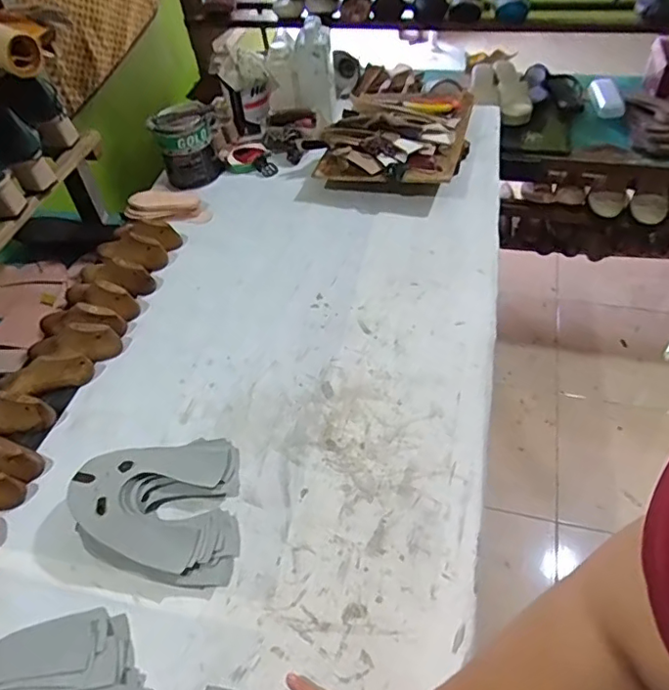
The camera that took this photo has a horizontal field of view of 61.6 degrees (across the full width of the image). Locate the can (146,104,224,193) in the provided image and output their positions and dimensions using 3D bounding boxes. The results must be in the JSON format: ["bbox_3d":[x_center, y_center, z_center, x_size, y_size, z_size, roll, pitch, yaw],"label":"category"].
[{"bbox_3d":[-0.290,-0.402,1.114,0.106,0.134,0.100,-3,48,3],"label":"can"}]

